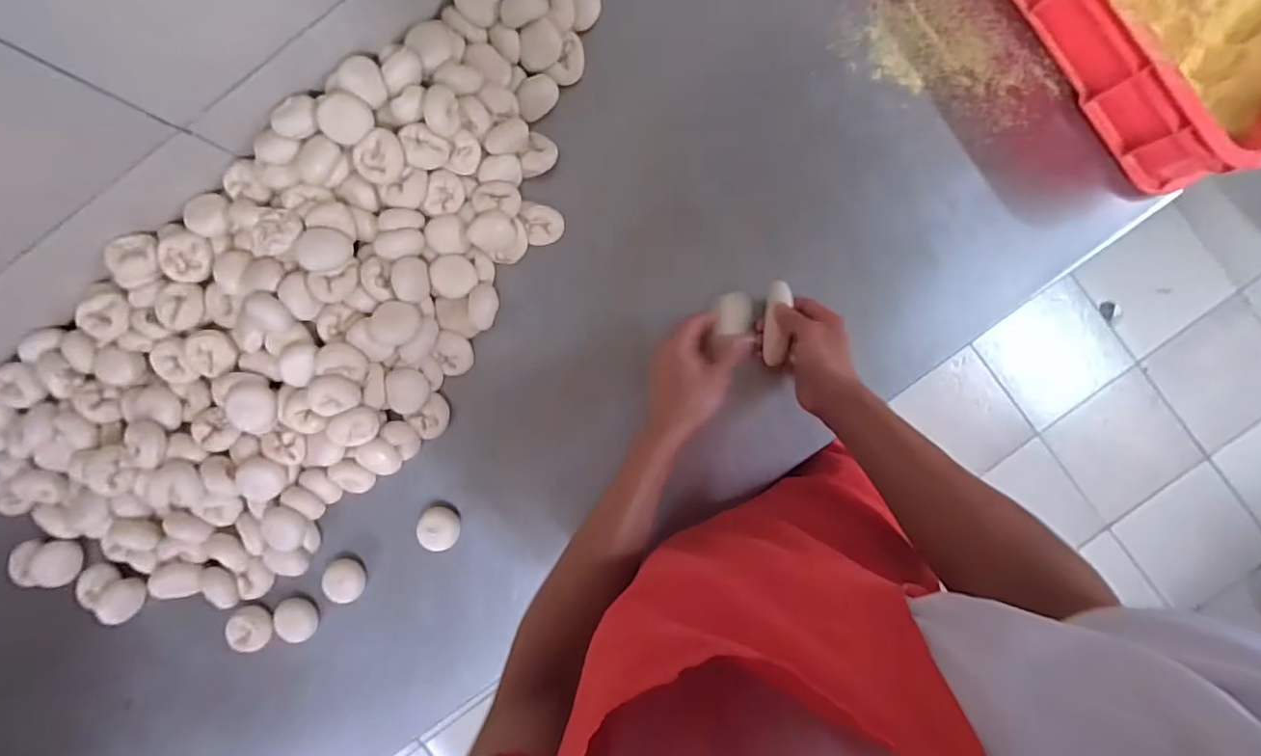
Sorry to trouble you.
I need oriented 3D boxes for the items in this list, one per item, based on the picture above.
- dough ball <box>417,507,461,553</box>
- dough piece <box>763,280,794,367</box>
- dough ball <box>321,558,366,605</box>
[{"bbox_3d":[-0.218,0.171,0.630,0.045,0.027,0.047,0,92,2],"label":"dough ball"},{"bbox_3d":[0.152,-0.059,0.588,0.024,0.024,0.090,6,83,2],"label":"dough piece"},{"bbox_3d":[-0.326,0.229,0.640,0.044,0.025,0.044,0,92,2],"label":"dough ball"}]

